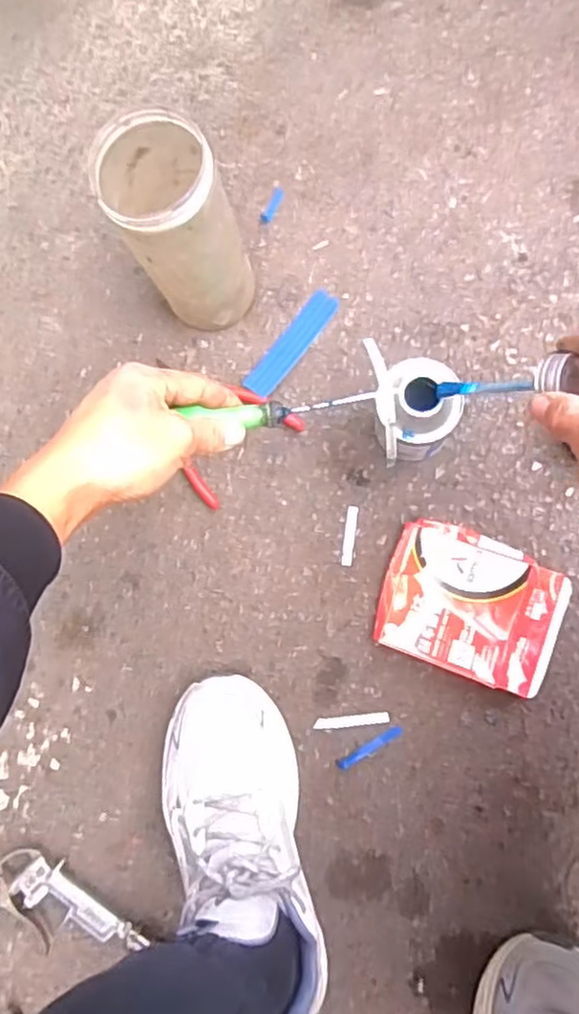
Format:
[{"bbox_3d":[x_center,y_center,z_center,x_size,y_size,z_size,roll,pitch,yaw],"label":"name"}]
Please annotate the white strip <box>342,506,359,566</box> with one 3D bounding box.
[{"bbox_3d":[0.055,0.027,0.608,0.010,0.004,0.055,8,87,7],"label":"white strip"}]

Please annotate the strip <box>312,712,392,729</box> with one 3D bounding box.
[{"bbox_3d":[0.055,0.191,0.589,0.066,0.004,0.010,-7,85,6],"label":"strip"}]

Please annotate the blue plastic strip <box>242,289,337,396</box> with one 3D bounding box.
[{"bbox_3d":[0.003,-0.154,0.625,0.029,0.010,0.115,38,91,8],"label":"blue plastic strip"}]

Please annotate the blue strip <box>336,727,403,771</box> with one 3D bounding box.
[{"bbox_3d":[0.071,0.213,0.585,0.064,0.004,0.012,-33,83,3],"label":"blue strip"}]

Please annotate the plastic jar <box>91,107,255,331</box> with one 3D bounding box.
[{"bbox_3d":[-0.083,-0.222,0.546,0.078,0.195,0.093,-24,83,4],"label":"plastic jar"}]

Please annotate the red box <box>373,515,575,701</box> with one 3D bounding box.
[{"bbox_3d":[0.157,0.085,0.578,0.149,0.024,0.116,21,88,8],"label":"red box"}]

